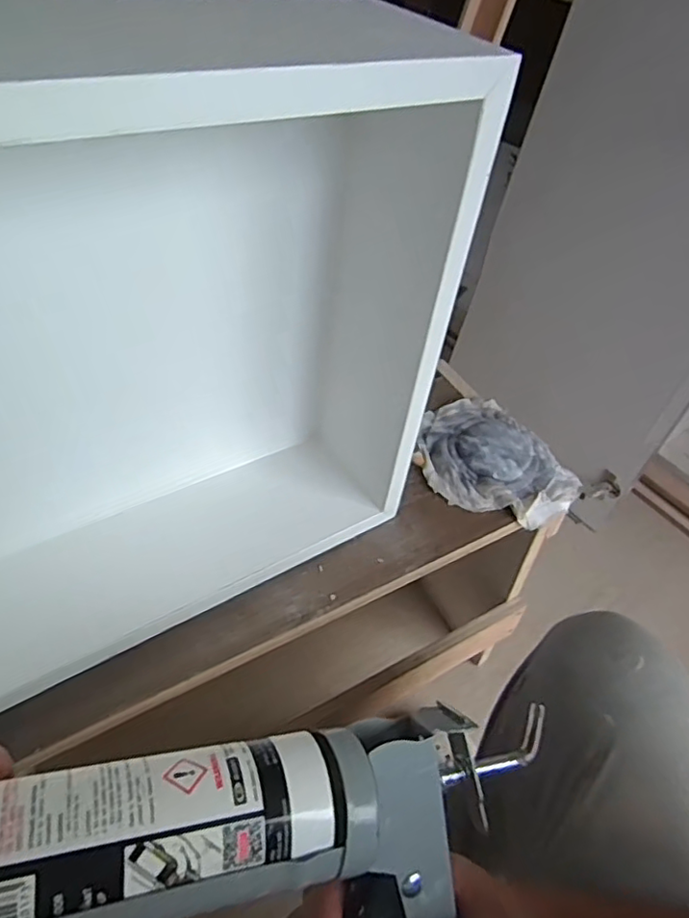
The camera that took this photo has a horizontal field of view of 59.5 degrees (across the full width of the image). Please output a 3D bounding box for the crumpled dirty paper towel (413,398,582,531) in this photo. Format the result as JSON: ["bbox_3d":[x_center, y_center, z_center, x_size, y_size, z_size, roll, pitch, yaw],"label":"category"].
[{"bbox_3d":[0.156,-0.001,0.661,0.138,0.026,0.175,-21,54,-22],"label":"crumpled dirty paper towel"}]

